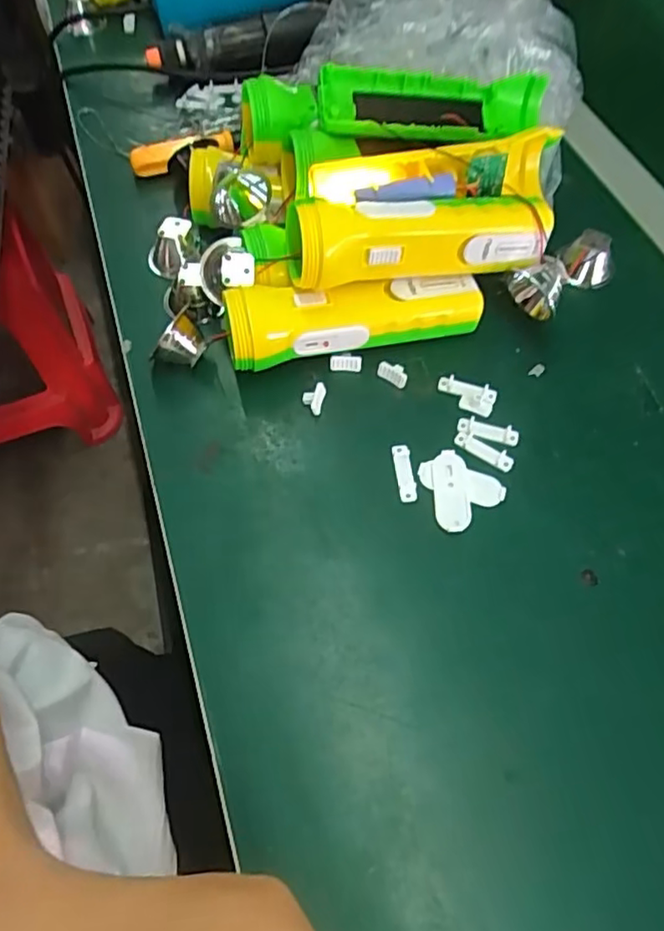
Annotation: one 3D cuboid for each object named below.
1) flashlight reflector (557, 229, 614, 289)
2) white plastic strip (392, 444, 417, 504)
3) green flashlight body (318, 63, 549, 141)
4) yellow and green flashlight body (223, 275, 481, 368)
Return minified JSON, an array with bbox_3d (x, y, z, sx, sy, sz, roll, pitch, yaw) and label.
[{"bbox_3d":[0.182,-0.148,0.437,0.030,0.026,0.034,-26,64,-15],"label":"flashlight reflector"},{"bbox_3d":[0.043,0.004,0.365,0.010,0.004,0.035,-5,60,-4],"label":"white plastic strip"},{"bbox_3d":[0.070,-0.236,0.407,0.158,0.036,0.052,-6,60,-5],"label":"green flashlight body"},{"bbox_3d":[0.015,-0.092,0.392,0.163,0.046,0.045,-10,61,-7],"label":"yellow and green flashlight body"}]

